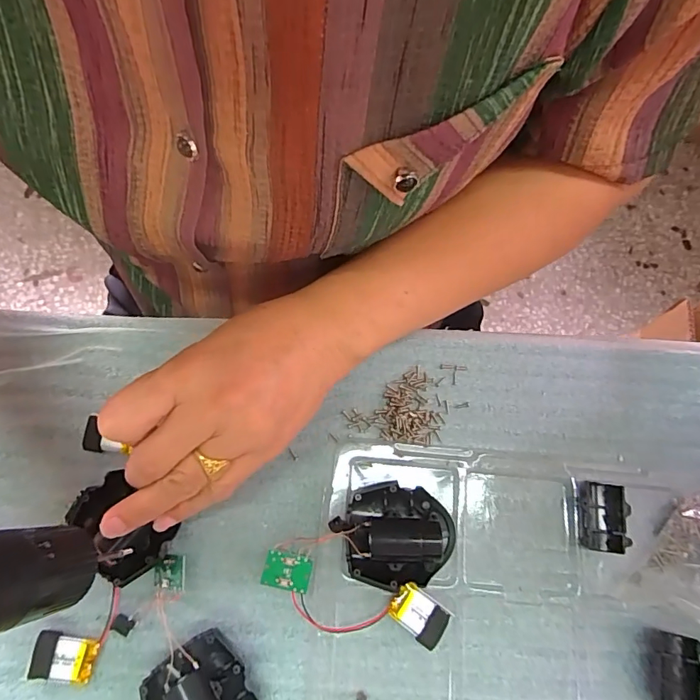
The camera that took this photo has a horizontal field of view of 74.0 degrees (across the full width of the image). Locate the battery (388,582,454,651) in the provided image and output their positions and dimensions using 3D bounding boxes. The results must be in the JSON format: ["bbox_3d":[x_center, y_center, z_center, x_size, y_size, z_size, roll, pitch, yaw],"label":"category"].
[{"bbox_3d":[0.037,0.141,0.249,0.029,0.011,0.021,37,75,9],"label":"battery"}]

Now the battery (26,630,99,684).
[{"bbox_3d":[-0.149,0.161,0.243,0.031,0.008,0.020,10,73,1],"label":"battery"}]

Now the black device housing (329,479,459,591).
[{"bbox_3d":[0.025,0.100,0.255,0.063,0.026,0.051,-9,74,-5],"label":"black device housing"}]

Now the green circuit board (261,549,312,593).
[{"bbox_3d":[-0.035,0.121,0.253,0.025,0.004,0.018,13,69,1],"label":"green circuit board"}]

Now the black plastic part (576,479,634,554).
[{"bbox_3d":[0.146,0.096,0.268,0.027,0.009,0.037,7,73,0],"label":"black plastic part"}]

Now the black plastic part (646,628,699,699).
[{"bbox_3d":[0.173,0.171,0.245,0.022,0.012,0.036,8,73,0],"label":"black plastic part"}]

